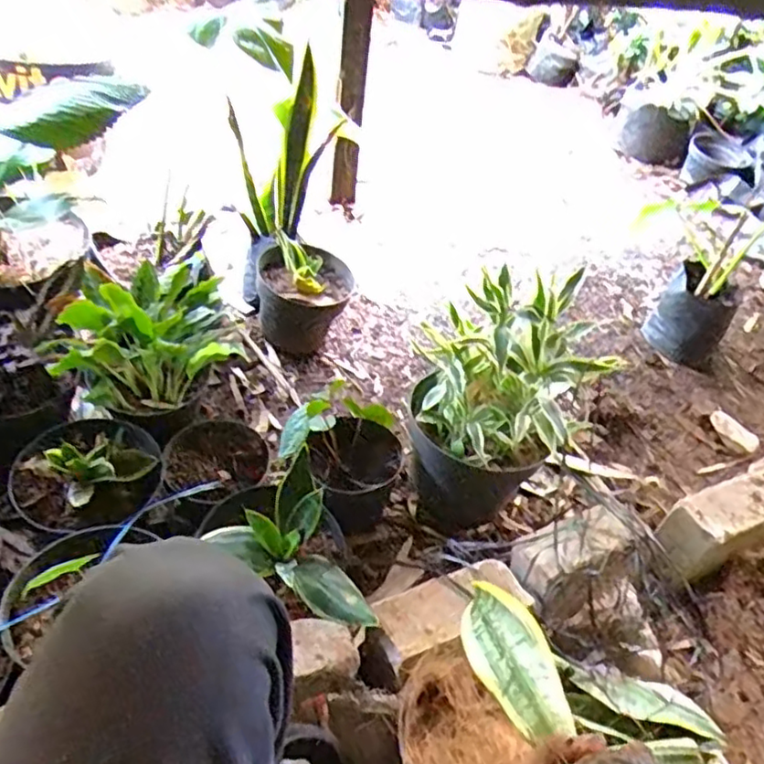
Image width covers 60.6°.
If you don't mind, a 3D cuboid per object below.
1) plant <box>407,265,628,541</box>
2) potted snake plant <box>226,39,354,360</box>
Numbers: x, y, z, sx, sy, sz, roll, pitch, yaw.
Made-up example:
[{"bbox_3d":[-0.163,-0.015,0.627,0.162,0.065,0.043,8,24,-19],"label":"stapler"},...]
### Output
[{"bbox_3d":[0.160,0.044,0.938,0.198,0.359,0.193,-11,46,-19],"label":"plant"},{"bbox_3d":[-0.148,-0.275,1.173,0.185,0.457,0.232,-11,45,-19],"label":"potted snake plant"}]

